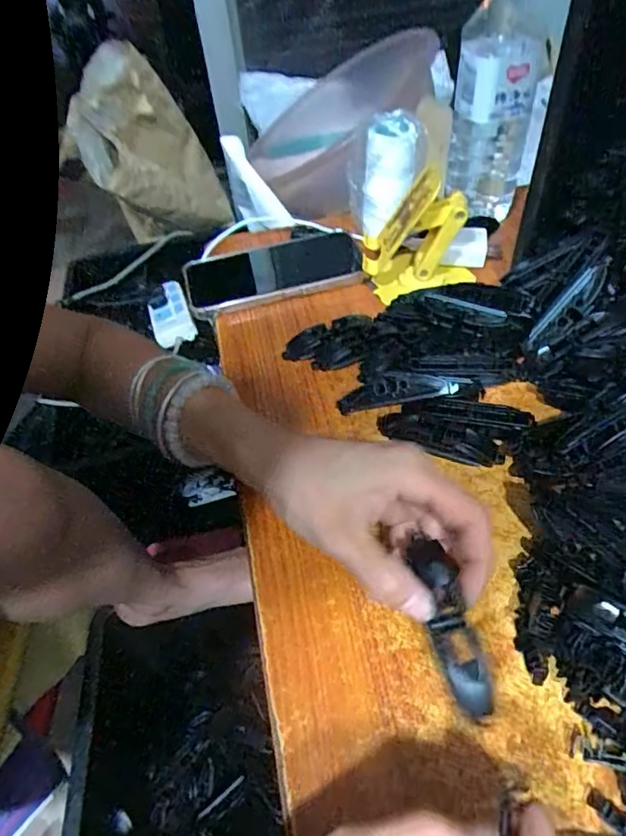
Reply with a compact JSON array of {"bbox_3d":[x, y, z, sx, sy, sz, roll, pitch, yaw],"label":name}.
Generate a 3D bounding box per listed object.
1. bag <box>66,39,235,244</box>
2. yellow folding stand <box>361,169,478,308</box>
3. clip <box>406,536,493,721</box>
[{"bbox_3d":[-0.314,-0.532,1.085,0.305,0.331,0.230,-29,52,-18],"label":"bag"},{"bbox_3d":[0.092,-0.156,0.456,0.099,0.101,0.063,8,50,13],"label":"yellow folding stand"},{"bbox_3d":[0.060,0.089,0.230,0.017,0.014,0.075,-13,65,-6],"label":"clip"}]

